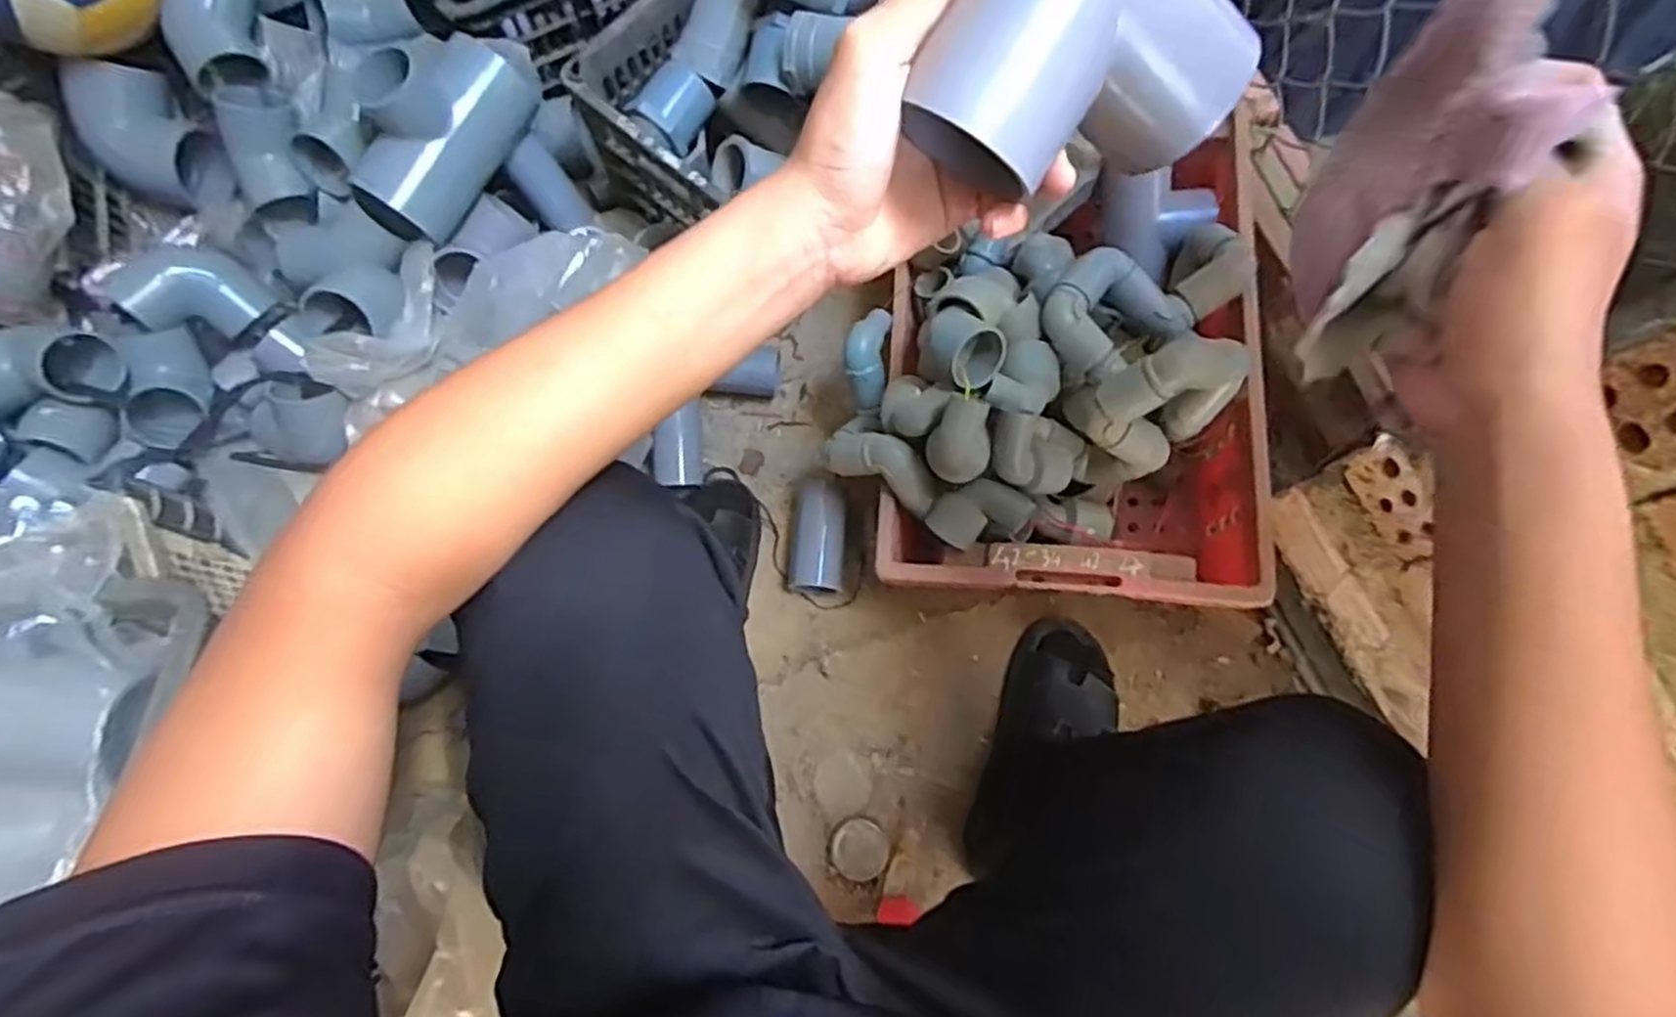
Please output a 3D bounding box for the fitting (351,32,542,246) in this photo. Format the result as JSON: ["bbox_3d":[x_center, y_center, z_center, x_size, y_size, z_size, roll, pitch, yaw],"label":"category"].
[{"bbox_3d":[-0.399,-0.379,0.770,0.080,0.127,0.204,24,79,7],"label":"fitting"}]

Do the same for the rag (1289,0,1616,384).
[{"bbox_3d":[0.223,-0.130,0.302,0.038,0.111,0.120,16,78,5],"label":"rag"}]

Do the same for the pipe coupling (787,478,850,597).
[{"bbox_3d":[-0.020,0.032,0.862,0.056,0.044,0.121,5,77,3],"label":"pipe coupling"}]

